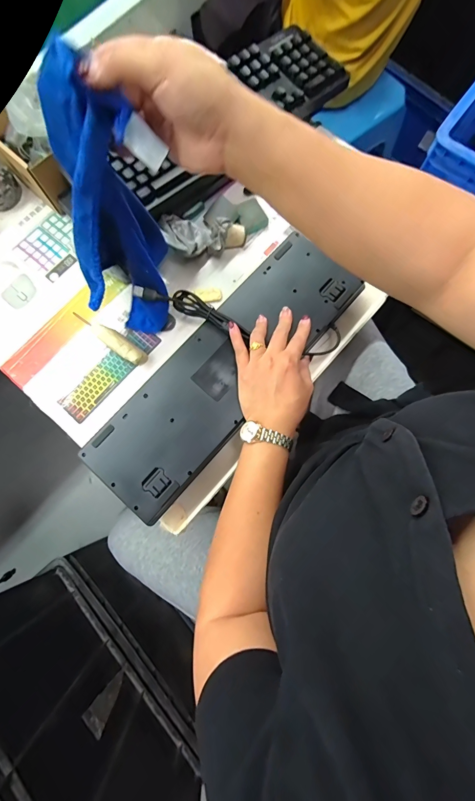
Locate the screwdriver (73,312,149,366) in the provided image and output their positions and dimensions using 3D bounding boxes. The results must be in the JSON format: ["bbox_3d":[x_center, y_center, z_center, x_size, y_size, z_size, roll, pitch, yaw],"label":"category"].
[{"bbox_3d":[-0.185,-0.093,0.462,0.127,0.025,0.025,36,82,7],"label":"screwdriver"}]

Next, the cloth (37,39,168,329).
[{"bbox_3d":[-0.127,-0.186,0.354,0.071,0.286,0.110,3,65,1],"label":"cloth"}]

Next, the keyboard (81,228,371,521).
[{"bbox_3d":[-0.015,-0.044,0.435,0.133,0.021,0.420,40,82,8],"label":"keyboard"}]

